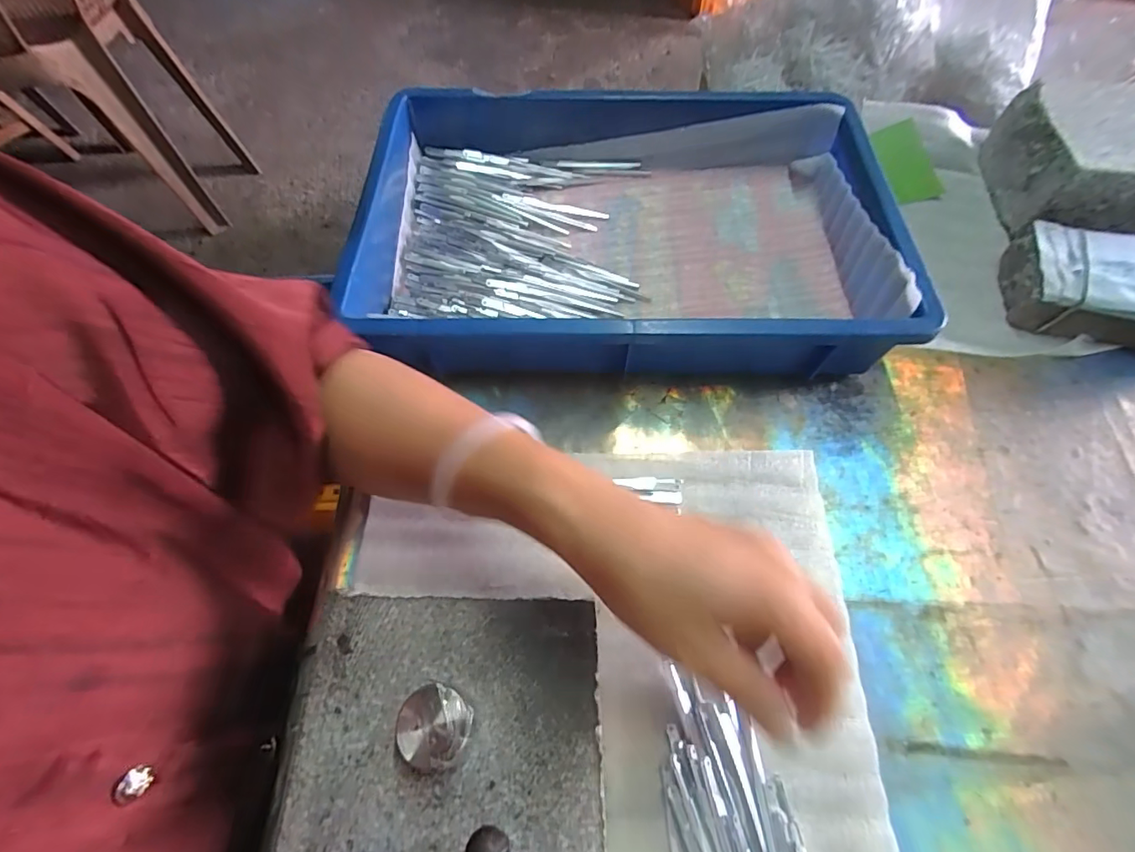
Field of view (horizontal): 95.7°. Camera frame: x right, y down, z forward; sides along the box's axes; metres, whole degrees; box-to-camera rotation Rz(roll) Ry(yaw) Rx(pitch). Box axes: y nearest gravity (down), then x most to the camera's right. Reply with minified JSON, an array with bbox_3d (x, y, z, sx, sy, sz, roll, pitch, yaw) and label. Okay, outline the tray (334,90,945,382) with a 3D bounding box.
[{"bbox_3d":[0.041,-0.171,0.443,0.422,0.077,0.277,1,62,0],"label":"tray"}]

